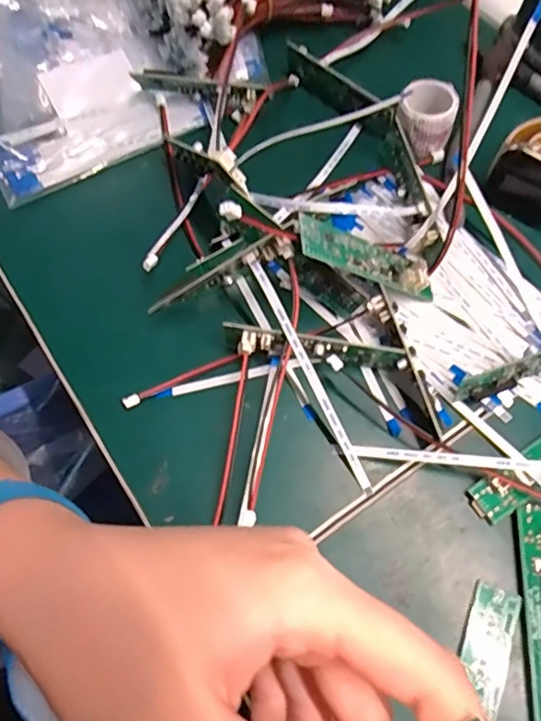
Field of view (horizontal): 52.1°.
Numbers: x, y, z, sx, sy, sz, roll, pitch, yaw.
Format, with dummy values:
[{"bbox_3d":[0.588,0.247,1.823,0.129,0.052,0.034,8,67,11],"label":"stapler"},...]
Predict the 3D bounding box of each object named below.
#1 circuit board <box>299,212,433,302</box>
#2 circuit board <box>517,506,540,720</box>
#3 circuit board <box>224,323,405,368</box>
[{"bbox_3d":[0.048,-0.049,0.263,0.082,0.008,0.022,14,61,-29],"label":"circuit board"},{"bbox_3d":[0.109,0.102,0.221,0.016,0.005,0.083,0,68,17],"label":"circuit board"},{"bbox_3d":[0.021,-0.005,0.262,0.080,0.023,0.012,3,65,4],"label":"circuit board"}]

